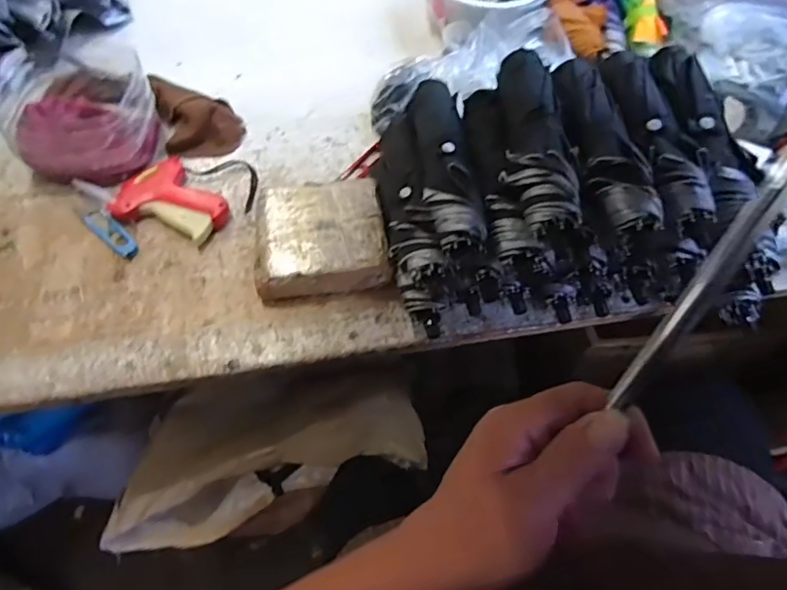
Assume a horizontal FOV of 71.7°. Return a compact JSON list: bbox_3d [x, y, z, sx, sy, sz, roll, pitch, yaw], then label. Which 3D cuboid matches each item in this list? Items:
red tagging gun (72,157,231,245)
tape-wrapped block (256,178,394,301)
[{"bbox_3d":[-0.275,-0.114,0.636,0.164,0.025,0.099,35,65,18],"label":"red tagging gun"},{"bbox_3d":[-0.078,-0.060,0.597,0.135,0.052,0.127,-8,60,-5],"label":"tape-wrapped block"}]

